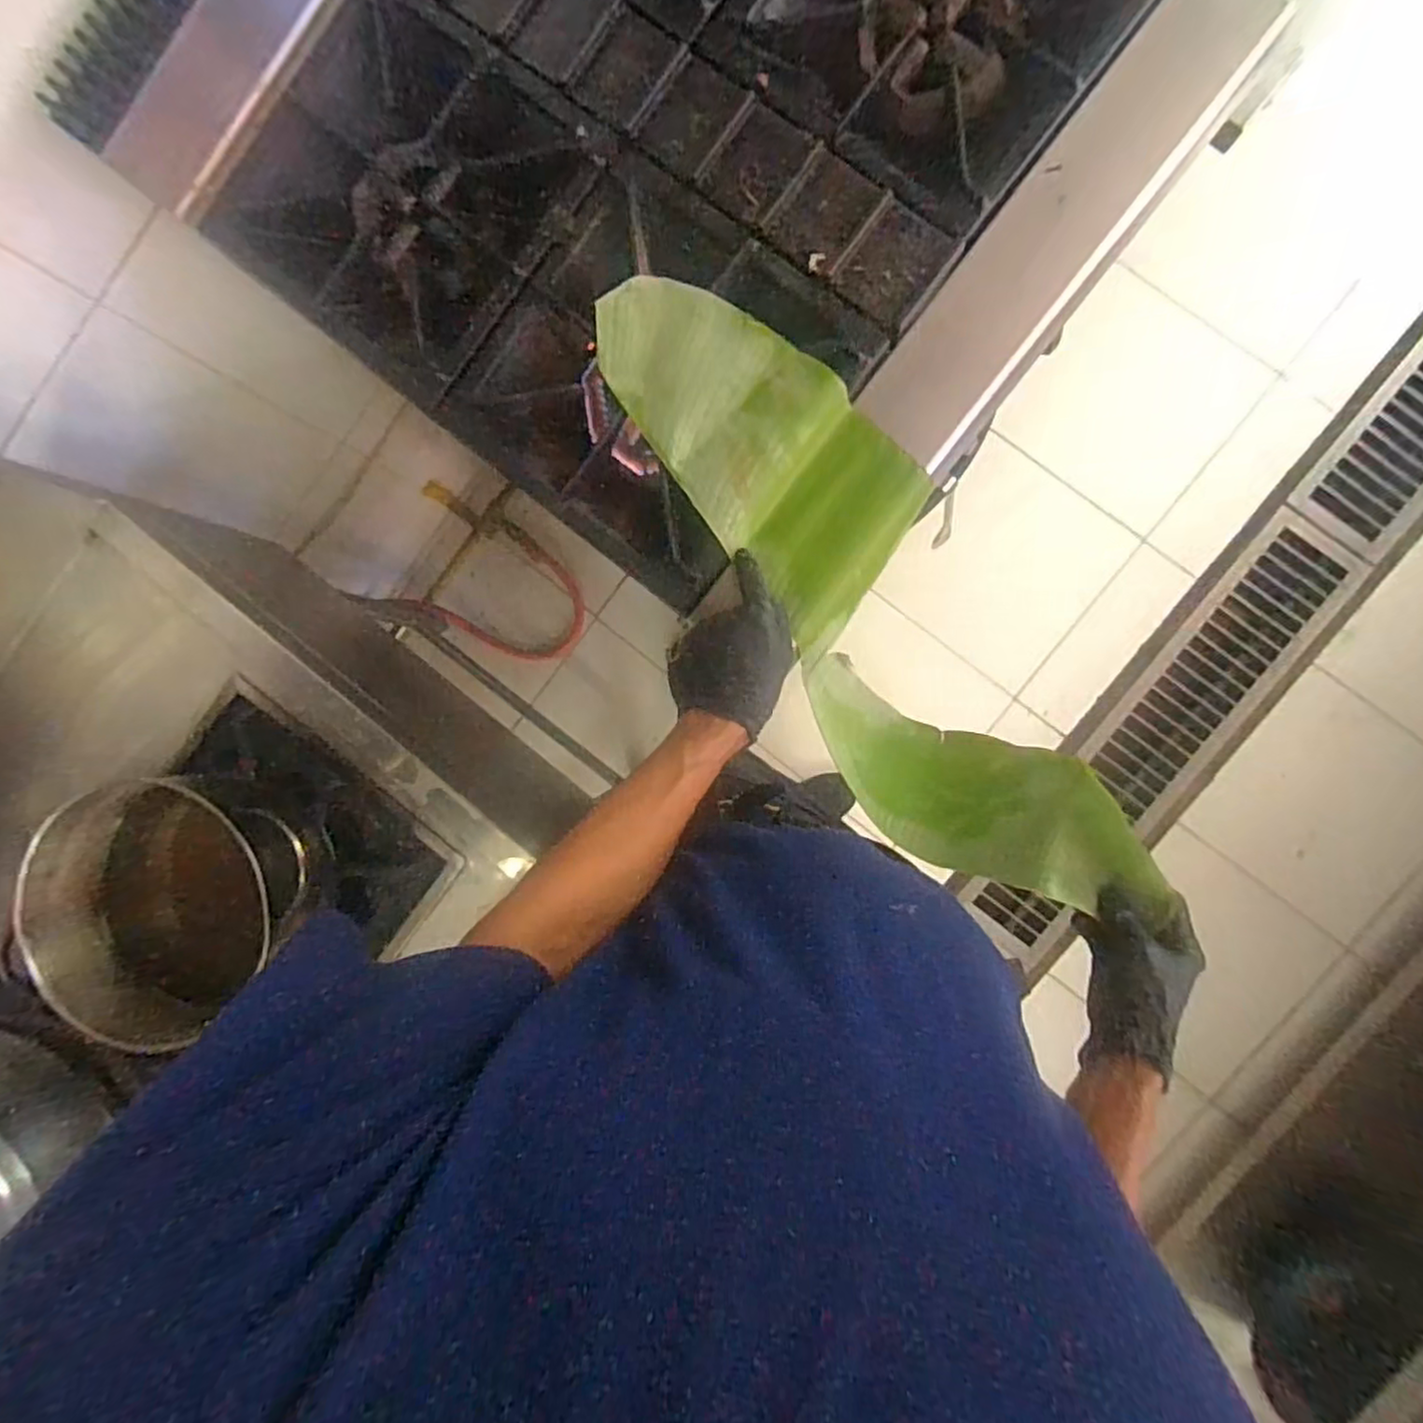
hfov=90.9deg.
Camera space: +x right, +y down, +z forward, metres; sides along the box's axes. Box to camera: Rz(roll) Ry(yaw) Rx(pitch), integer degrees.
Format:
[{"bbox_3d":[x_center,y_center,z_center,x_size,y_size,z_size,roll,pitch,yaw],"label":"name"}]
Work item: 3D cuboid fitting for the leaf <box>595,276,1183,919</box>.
[{"bbox_3d":[0.121,-0.119,0.673,0.194,0.303,0.637,-34,100,4],"label":"leaf"}]

